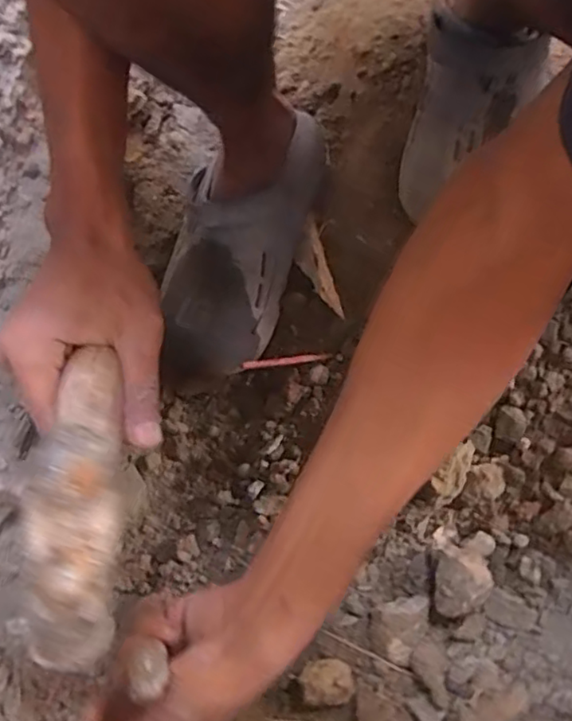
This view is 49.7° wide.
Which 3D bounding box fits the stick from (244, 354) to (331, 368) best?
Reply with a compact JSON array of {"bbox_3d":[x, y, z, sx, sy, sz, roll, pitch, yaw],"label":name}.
[{"bbox_3d":[0.002,0.000,0.510,0.082,0.006,0.007,-6,67,-31],"label":"stick"}]

